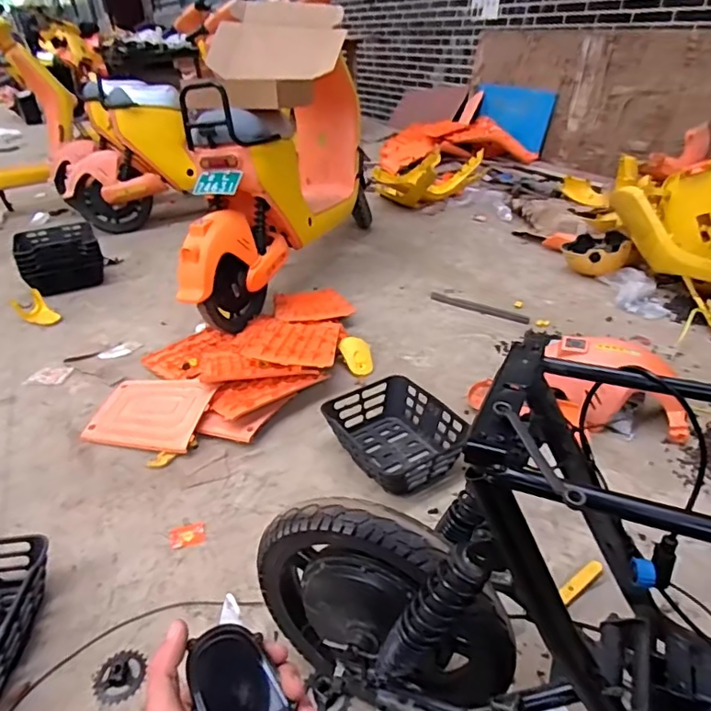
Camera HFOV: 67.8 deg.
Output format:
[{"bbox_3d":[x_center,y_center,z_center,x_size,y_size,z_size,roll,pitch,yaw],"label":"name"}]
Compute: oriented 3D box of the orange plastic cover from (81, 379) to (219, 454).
[{"bbox_3d":[-0.576,0.155,1.487,0.329,0.023,0.240,3,47,14],"label":"orange plastic cover"}]

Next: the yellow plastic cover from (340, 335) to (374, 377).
[{"bbox_3d":[0.003,0.002,1.706,0.102,0.030,0.150,-6,59,-23],"label":"yellow plastic cover"}]

